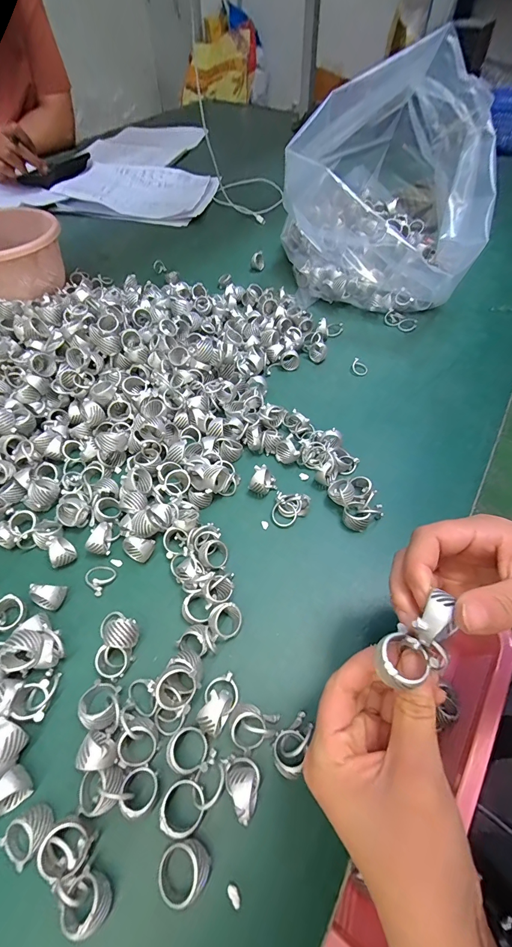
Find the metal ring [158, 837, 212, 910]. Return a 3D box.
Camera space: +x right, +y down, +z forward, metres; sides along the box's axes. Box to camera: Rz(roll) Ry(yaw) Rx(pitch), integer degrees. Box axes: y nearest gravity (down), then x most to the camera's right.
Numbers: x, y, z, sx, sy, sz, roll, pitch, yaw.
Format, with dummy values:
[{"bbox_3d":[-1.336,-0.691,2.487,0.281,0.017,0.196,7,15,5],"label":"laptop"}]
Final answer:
[{"bbox_3d":[-0.039,0.212,0.187,0.025,0.018,0.024,0,55,1],"label":"metal ring"}]

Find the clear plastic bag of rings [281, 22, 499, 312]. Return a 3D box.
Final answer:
[{"bbox_3d":[0.178,-0.411,0.487,0.232,0.217,0.312,11,56,8],"label":"clear plastic bag of rings"}]

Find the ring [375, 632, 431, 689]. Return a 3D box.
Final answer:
[{"bbox_3d":[0.063,0.082,0.155,0.022,0.008,0.020,0,55,1],"label":"ring"}]

